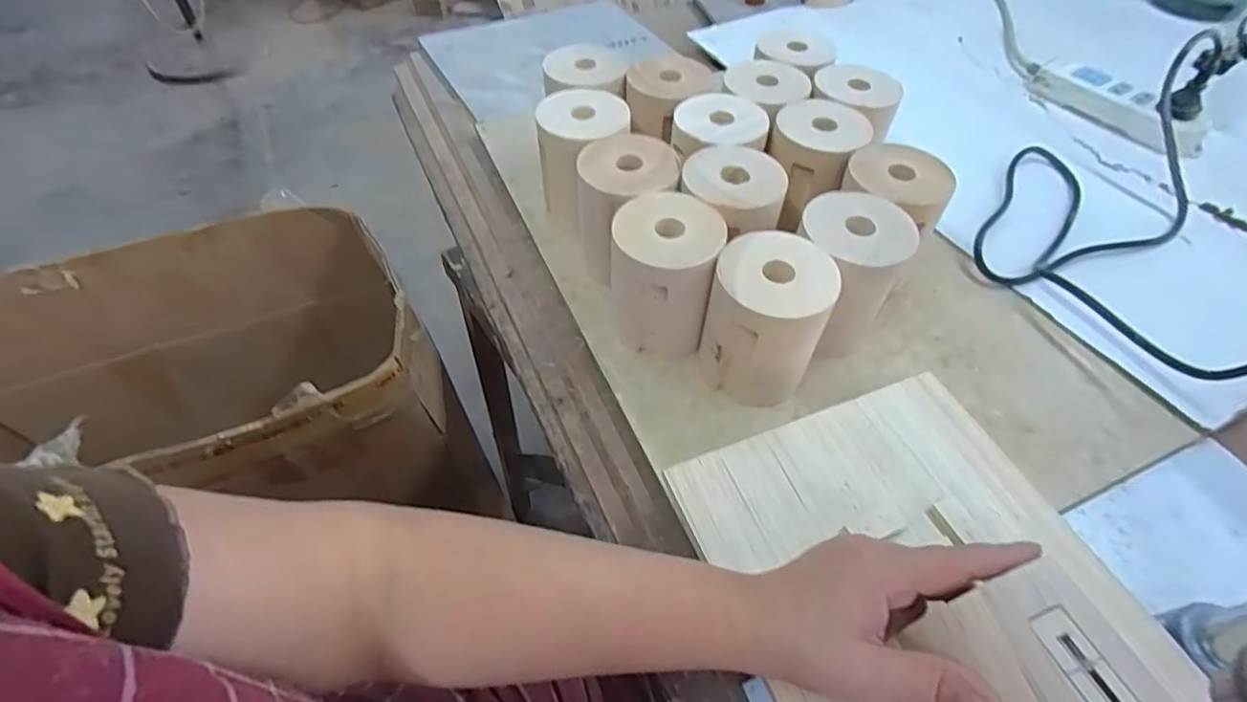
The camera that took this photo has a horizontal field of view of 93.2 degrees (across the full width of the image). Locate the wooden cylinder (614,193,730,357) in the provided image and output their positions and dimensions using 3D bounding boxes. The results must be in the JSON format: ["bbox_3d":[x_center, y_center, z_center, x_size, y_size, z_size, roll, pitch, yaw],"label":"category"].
[{"bbox_3d":[0.031,-0.055,0.447,0.079,0.099,0.076,6,53,7],"label":"wooden cylinder"}]

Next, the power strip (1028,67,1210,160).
[{"bbox_3d":[0.546,-0.272,0.652,0.070,0.035,0.181,-26,55,-17],"label":"power strip"}]

